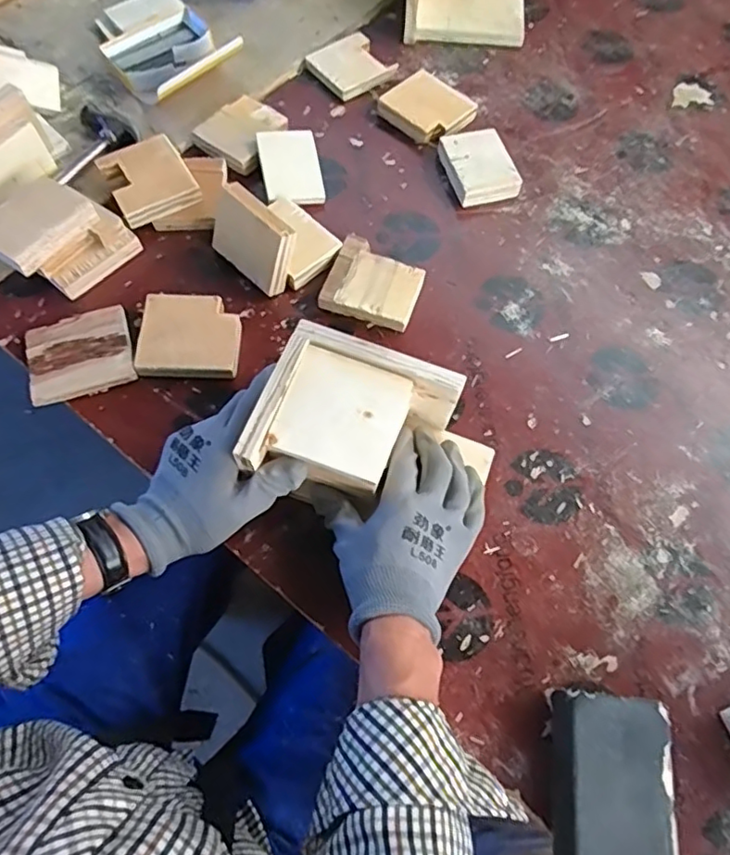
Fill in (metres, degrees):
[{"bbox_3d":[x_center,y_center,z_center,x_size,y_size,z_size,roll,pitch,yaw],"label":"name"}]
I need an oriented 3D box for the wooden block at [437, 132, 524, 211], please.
[{"bbox_3d":[0.129,-0.295,0.668,0.067,0.028,0.093,-17,68,-9],"label":"wooden block"}]

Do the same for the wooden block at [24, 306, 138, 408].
[{"bbox_3d":[-0.266,-0.068,0.553,0.090,0.020,0.086,-18,68,-9],"label":"wooden block"}]

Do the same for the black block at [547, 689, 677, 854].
[{"bbox_3d":[0.173,0.264,0.414,0.075,0.040,0.134,9,67,2],"label":"black block"}]

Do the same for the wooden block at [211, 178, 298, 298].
[{"bbox_3d":[-0.111,-0.187,0.581,0.097,0.071,0.021,41,37,15],"label":"wooden block"}]

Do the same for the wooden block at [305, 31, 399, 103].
[{"bbox_3d":[-0.015,-0.458,0.742,0.090,0.015,0.096,-37,73,-16],"label":"wooden block"}]

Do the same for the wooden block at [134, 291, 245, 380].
[{"bbox_3d":[-0.167,-0.087,0.565,0.092,0.026,0.085,-2,67,-3],"label":"wooden block"}]

